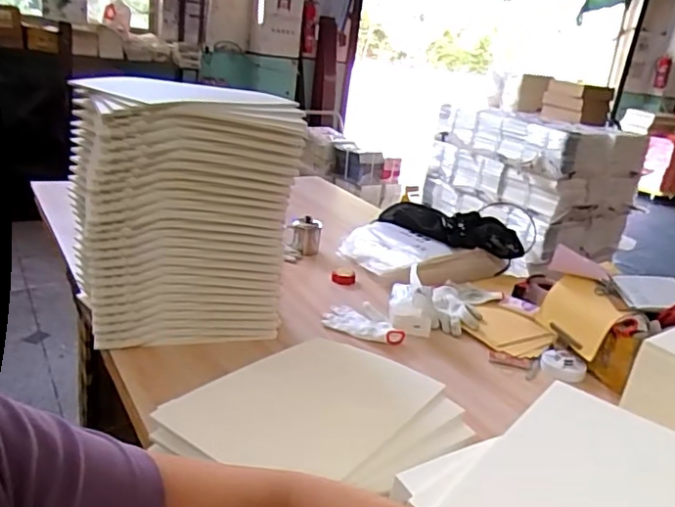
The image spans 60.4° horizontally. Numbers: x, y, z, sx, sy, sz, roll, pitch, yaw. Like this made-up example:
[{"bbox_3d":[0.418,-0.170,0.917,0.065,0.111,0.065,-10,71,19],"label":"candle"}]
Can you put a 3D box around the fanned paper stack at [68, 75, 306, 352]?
[{"bbox_3d":[-0.329,-0.079,1.224,0.406,0.520,0.263,-6,24,-32],"label":"fanned paper stack"}]

